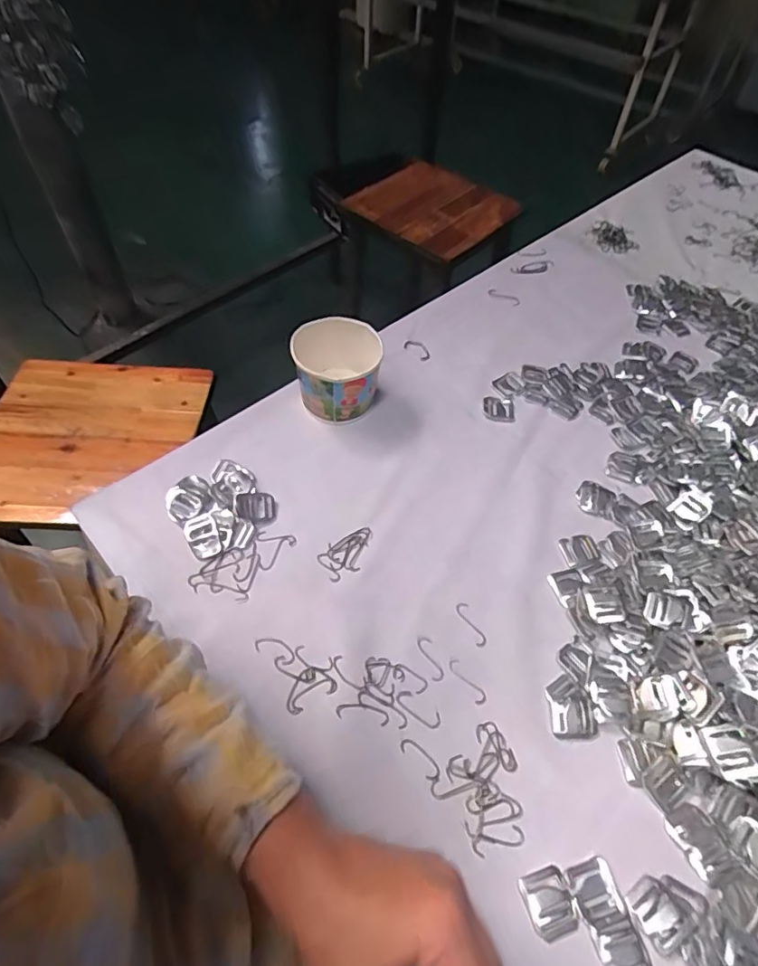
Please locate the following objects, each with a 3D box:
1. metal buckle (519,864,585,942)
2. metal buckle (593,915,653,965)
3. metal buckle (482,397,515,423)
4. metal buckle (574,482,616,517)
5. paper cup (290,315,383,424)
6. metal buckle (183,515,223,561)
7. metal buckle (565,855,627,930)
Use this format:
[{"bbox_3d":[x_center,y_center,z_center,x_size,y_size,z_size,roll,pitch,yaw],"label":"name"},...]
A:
[{"bbox_3d":[0.113,0.275,0.356,0.032,0.004,0.036,-15,59,-13],"label":"metal buckle"},{"bbox_3d":[0.154,0.296,0.343,0.030,0.004,0.032,-9,57,-10],"label":"metal buckle"},{"bbox_3d":[0.135,-0.083,0.610,0.034,0.004,0.034,2,56,-2],"label":"metal buckle"},{"bbox_3d":[0.217,0.015,0.546,0.037,0.004,0.037,23,58,11],"label":"metal buckle"},{"bbox_3d":[-0.045,-0.118,0.577,0.087,0.080,0.085,2,56,-3],"label":"paper cup"},{"bbox_3d":[-0.160,0.049,0.494,0.028,0.008,0.040,-20,60,-16],"label":"metal buckle"},{"bbox_3d":[0.144,0.272,0.360,0.031,0.004,0.034,-14,58,-13],"label":"metal buckle"}]

